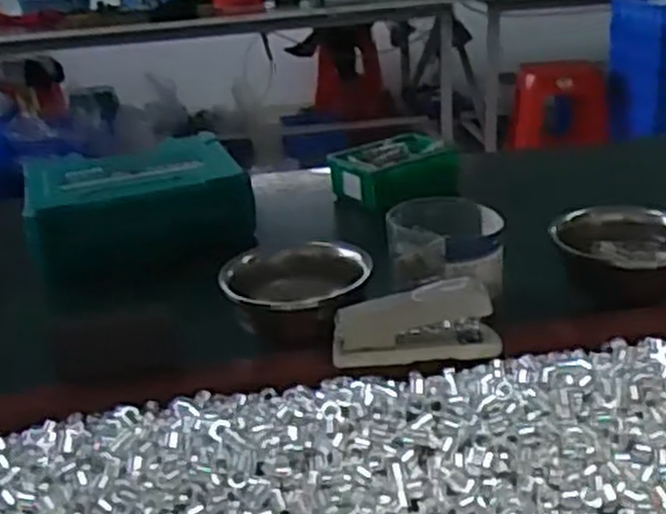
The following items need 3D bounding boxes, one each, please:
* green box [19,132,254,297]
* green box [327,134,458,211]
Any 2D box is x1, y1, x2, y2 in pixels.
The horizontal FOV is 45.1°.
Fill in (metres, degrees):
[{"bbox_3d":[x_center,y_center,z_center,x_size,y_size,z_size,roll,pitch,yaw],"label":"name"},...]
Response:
[{"bbox_3d":[-0.232,-0.071,0.949,0.244,0.073,0.206,-11,25,-16],"label":"green box"},{"bbox_3d":[0.084,-0.111,1.031,0.152,0.054,0.114,-18,26,-28],"label":"green box"}]

